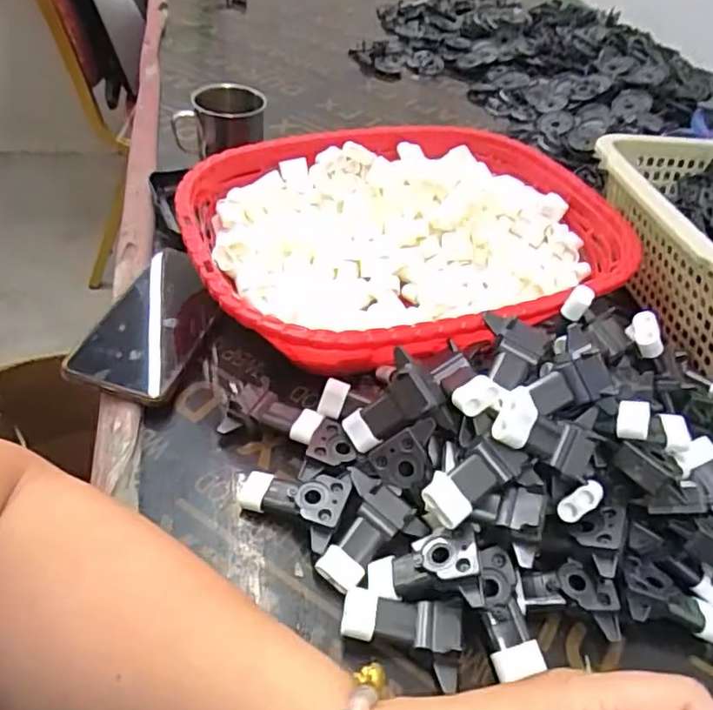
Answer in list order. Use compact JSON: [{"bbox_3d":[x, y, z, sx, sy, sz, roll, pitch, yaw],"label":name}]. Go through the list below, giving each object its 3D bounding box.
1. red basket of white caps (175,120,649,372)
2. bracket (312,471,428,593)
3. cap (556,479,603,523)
[{"bbox_3d":[0.045,-0.086,0.525,0.351,0.085,0.274,-12,47,-20],"label":"red basket of white caps"},{"bbox_3d":[0.004,0.105,0.369,0.052,0.020,0.063,28,47,20],"label":"bracket"},{"bbox_3d":[0.129,0.085,0.358,0.012,0.029,0.012,27,22,-48],"label":"cap"}]

